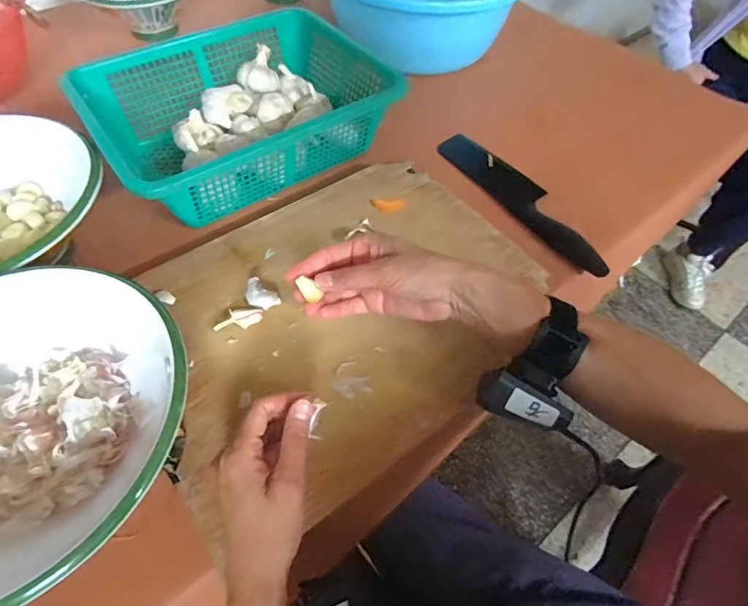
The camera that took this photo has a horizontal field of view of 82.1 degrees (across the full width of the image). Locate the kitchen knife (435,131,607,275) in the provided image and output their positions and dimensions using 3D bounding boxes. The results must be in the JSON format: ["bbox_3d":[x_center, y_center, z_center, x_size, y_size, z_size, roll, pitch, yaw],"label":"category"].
[{"bbox_3d":[0.183,-0.135,0.526,0.059,0.026,0.271,-26,61,-19],"label":"kitchen knife"}]

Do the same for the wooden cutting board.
[{"bbox_3d":[-0.032,0.004,0.424,0.375,0.025,0.296,-29,62,-20],"label":"wooden cutting board"}]

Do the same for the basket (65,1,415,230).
[{"bbox_3d":[-0.170,-0.242,0.532,0.316,0.089,0.242,-32,63,-21],"label":"basket"}]

